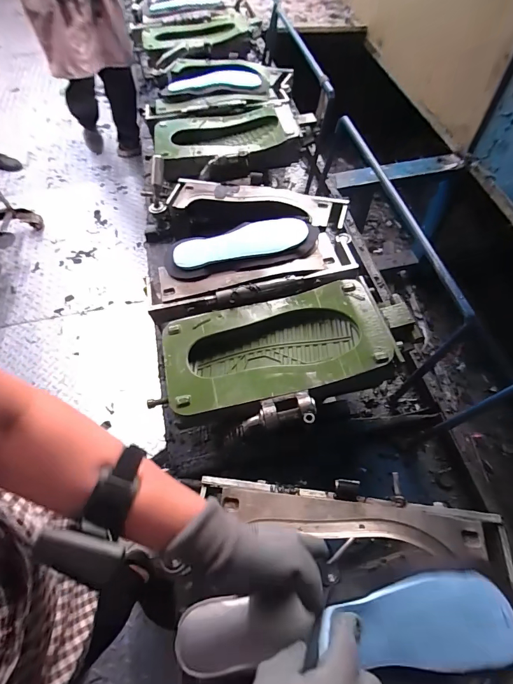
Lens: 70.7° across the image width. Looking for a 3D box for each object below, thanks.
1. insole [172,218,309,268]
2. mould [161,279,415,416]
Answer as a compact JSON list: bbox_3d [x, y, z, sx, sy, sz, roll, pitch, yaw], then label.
[{"bbox_3d":[-0.028,-0.179,0.647,0.238,0.010,0.069,-14,70,-4],"label":"insole"},{"bbox_3d":[0.041,0.005,0.567,0.362,0.053,0.166,-13,58,-4],"label":"mould"}]

